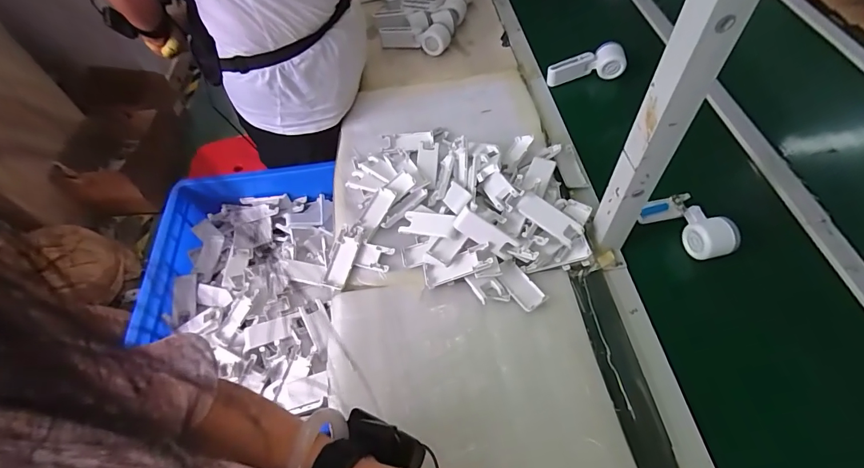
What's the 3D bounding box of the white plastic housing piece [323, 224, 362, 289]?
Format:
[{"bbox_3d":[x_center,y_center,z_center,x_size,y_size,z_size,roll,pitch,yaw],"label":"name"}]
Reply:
[{"bbox_3d":[-0.144,0.036,0.673,0.041,0.011,0.103,12,72,12],"label":"white plastic housing piece"}]

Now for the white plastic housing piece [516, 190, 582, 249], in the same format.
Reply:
[{"bbox_3d":[0.180,-0.023,0.639,0.099,0.019,0.042,37,65,8],"label":"white plastic housing piece"}]

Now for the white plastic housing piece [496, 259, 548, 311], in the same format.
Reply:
[{"bbox_3d":[0.131,0.075,0.624,0.043,0.014,0.080,-34,60,-17],"label":"white plastic housing piece"}]

